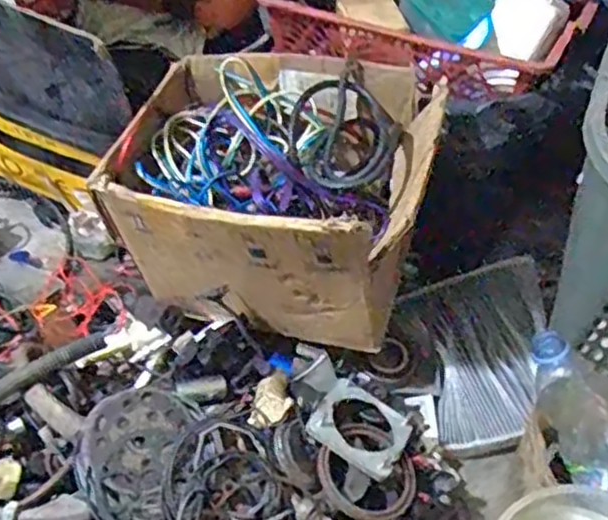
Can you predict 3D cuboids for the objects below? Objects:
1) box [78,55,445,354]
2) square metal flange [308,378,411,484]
[{"bbox_3d":[-0.031,-0.072,0.776,0.293,0.191,0.239,12,51,8],"label":"box"},{"bbox_3d":[0.058,0.160,0.711,0.089,0.019,0.092,36,38,7],"label":"square metal flange"}]

